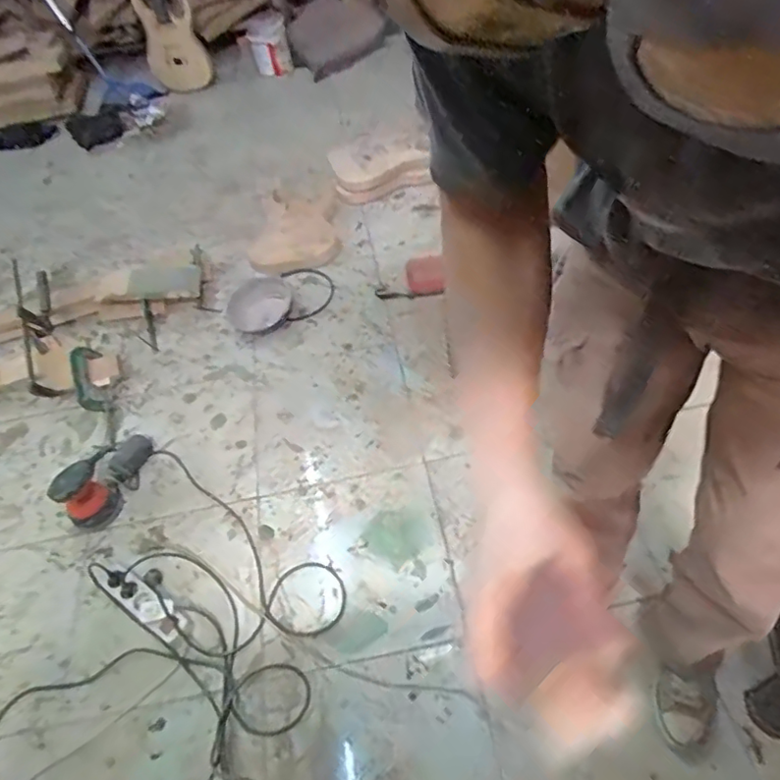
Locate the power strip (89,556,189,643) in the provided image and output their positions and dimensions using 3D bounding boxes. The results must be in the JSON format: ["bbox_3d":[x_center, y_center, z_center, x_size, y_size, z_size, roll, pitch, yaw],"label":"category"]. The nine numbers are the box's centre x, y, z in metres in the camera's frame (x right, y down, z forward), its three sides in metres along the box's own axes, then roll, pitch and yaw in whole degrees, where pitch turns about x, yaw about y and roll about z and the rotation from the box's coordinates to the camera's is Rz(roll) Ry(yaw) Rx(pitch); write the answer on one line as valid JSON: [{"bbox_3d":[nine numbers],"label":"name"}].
[{"bbox_3d":[-0.523,0.424,1.178,0.254,0.058,0.065,24,58,25],"label":"power strip"}]

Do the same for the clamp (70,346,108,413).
[{"bbox_3d":[-0.782,-0.024,1.482,0.032,0.167,0.083,-8,4,31],"label":"clamp"}]

